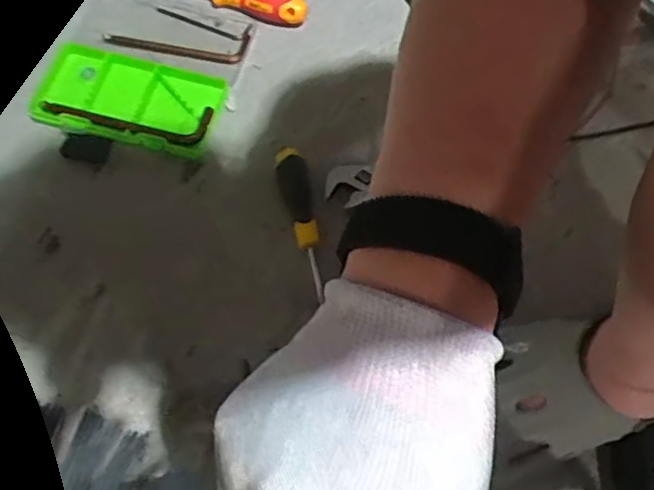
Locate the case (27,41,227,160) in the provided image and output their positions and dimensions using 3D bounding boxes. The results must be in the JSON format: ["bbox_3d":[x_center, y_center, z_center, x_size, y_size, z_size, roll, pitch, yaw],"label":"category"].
[{"bbox_3d":[-0.209,-0.150,0.665,0.183,0.029,0.097,13,63,6],"label":"case"}]

